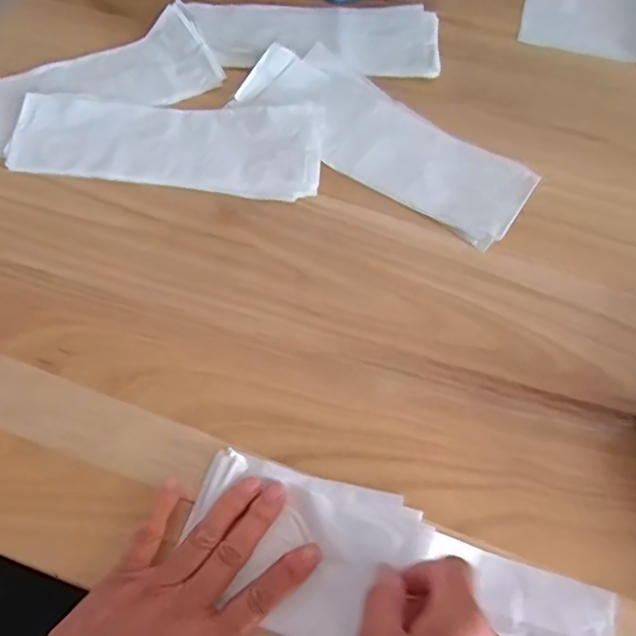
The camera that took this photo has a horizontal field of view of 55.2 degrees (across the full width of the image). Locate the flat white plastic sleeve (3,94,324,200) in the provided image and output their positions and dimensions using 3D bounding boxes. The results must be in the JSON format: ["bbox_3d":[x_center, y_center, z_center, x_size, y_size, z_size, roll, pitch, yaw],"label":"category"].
[{"bbox_3d":[-0.126,-0.147,0.512,0.255,0.008,0.091,3,63,0],"label":"flat white plastic sleeve"}]

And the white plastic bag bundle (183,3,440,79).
[{"bbox_3d":[-0.001,-0.272,0.574,0.229,0.019,0.097,0,63,-1],"label":"white plastic bag bundle"}]

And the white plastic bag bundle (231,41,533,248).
[{"bbox_3d":[0.056,-0.157,0.523,0.262,0.010,0.098,35,68,15],"label":"white plastic bag bundle"}]

